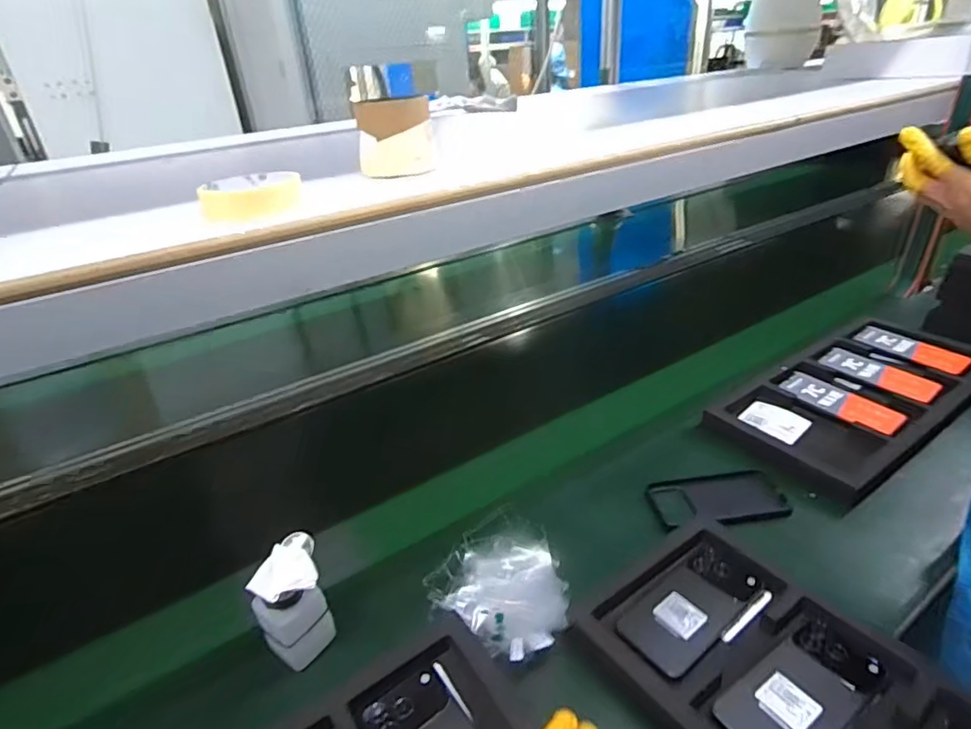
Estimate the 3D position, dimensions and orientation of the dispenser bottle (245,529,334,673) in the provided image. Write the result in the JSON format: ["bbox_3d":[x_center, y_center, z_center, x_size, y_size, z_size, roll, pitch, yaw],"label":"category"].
[{"bbox_3d":[-0.191,0.236,0.535,0.058,0.134,0.067,19,30,36],"label":"dispenser bottle"}]

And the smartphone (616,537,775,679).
[{"bbox_3d":[0.214,0.244,0.558,0.161,0.014,0.073,-25,35,-32],"label":"smartphone"}]

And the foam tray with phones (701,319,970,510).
[{"bbox_3d":[0.591,0.037,0.852,0.504,0.041,0.227,-22,33,-27],"label":"foam tray with phones"}]

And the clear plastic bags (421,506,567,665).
[{"bbox_3d":[0.024,0.233,0.592,0.132,0.029,0.155,-29,37,-36],"label":"clear plastic bags"}]

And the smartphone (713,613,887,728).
[{"bbox_3d":[0.278,0.282,0.475,0.158,0.009,0.073,-22,33,-27],"label":"smartphone"}]

